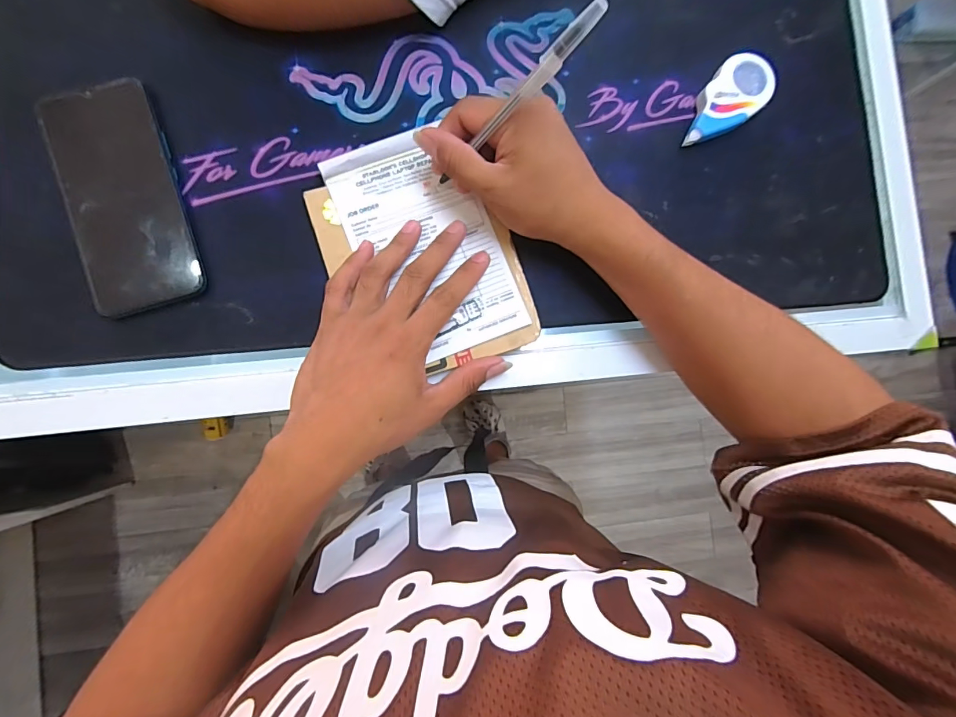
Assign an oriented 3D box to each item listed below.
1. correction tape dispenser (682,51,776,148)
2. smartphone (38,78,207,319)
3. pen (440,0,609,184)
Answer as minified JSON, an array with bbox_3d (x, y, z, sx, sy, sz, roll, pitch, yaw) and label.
[{"bbox_3d":[0.201,-0.205,0.357,0.045,0.017,0.085,37,84,-3],"label":"correction tape dispenser"},{"bbox_3d":[-0.253,-0.115,0.316,0.074,0.009,0.162,-16,89,-6],"label":"smartphone"},{"bbox_3d":[0.017,-0.151,0.271,0.007,0.153,0.010,-23,89,-38],"label":"pen"}]

